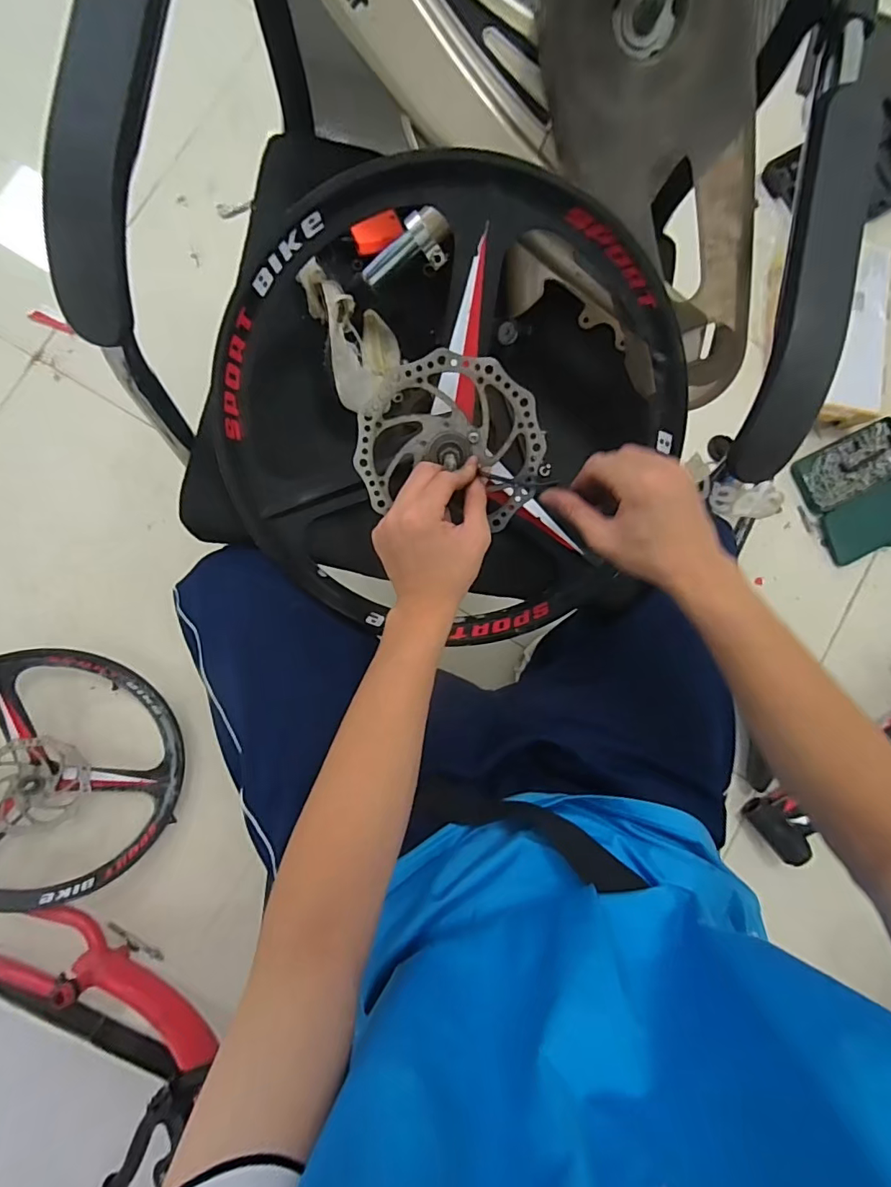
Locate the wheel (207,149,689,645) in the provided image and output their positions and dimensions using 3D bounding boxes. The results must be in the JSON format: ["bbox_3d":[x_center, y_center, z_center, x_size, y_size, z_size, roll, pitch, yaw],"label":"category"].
[{"bbox_3d":[0.003,-0.136,0.447,0.400,0.077,0.376,2,109,5],"label":"wheel"}]

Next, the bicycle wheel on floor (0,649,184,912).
[{"bbox_3d":[-0.654,0.302,0.835,0.405,0.072,0.410,-1,91,-24],"label":"bicycle wheel on floor"}]

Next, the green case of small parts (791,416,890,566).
[{"bbox_3d":[0.881,-0.214,1.074,0.252,0.033,0.243,-24,91,-7],"label":"green case of small parts"}]

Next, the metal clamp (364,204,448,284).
[{"bbox_3d":[-0.035,-0.307,0.461,0.085,0.027,0.036,-19,89,19],"label":"metal clamp"}]

